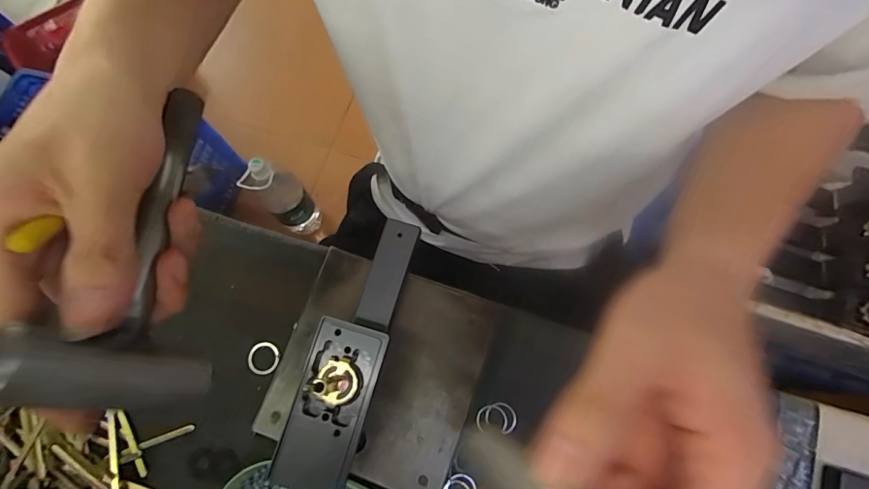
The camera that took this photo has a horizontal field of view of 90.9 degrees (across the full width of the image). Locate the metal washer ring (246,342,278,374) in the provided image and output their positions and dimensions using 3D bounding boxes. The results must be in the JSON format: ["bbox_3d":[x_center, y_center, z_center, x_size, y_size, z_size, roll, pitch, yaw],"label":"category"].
[{"bbox_3d":[-0.141,0.094,0.352,0.026,0.004,0.026,-1,74,2],"label":"metal washer ring"}]

